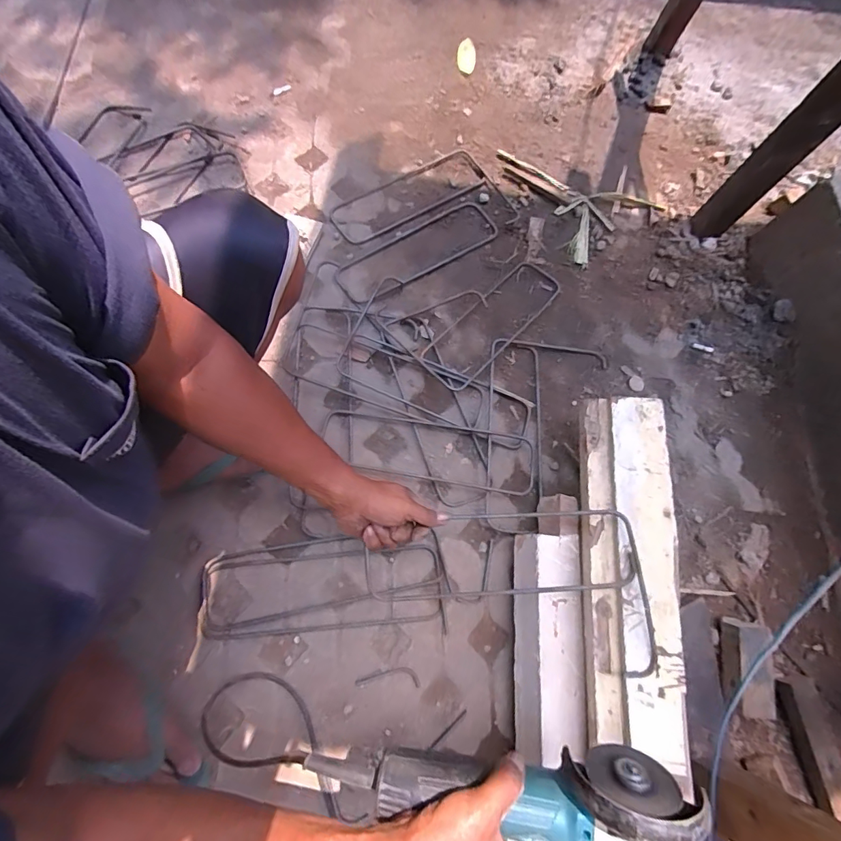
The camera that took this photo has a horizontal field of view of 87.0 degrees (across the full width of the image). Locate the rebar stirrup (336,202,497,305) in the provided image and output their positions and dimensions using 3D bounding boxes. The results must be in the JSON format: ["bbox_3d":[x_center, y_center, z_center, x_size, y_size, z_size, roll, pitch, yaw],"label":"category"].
[{"bbox_3d":[-0.002,-0.336,0.877,0.352,0.018,0.107,-34,80,-17],"label":"rebar stirrup"}]

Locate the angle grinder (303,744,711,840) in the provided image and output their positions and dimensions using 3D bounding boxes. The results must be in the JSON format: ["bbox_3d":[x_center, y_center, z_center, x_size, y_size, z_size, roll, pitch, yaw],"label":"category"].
[{"bbox_3d":[0.057,0.333,0.390,0.328,0.085,0.080,0,70,12],"label":"angle grinder"}]

